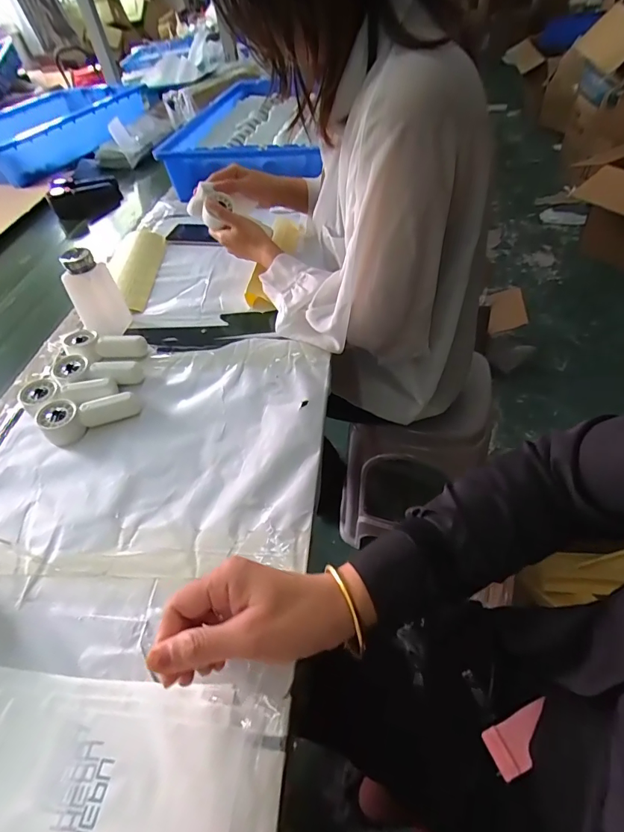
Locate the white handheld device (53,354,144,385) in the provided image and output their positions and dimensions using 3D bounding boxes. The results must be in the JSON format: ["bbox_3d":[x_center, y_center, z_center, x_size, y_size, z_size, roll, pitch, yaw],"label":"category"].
[{"bbox_3d":[-0.283,-0.053,0.573,0.109,0.032,0.047,2,48,13],"label":"white handheld device"}]

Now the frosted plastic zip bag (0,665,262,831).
[{"bbox_3d":[-0.162,0.252,0.297,0.231,0.010,0.129,-1,47,10],"label":"frosted plastic zip bag"}]

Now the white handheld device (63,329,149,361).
[{"bbox_3d":[-0.290,-0.094,0.610,0.105,0.032,0.041,1,47,11],"label":"white handheld device"}]

